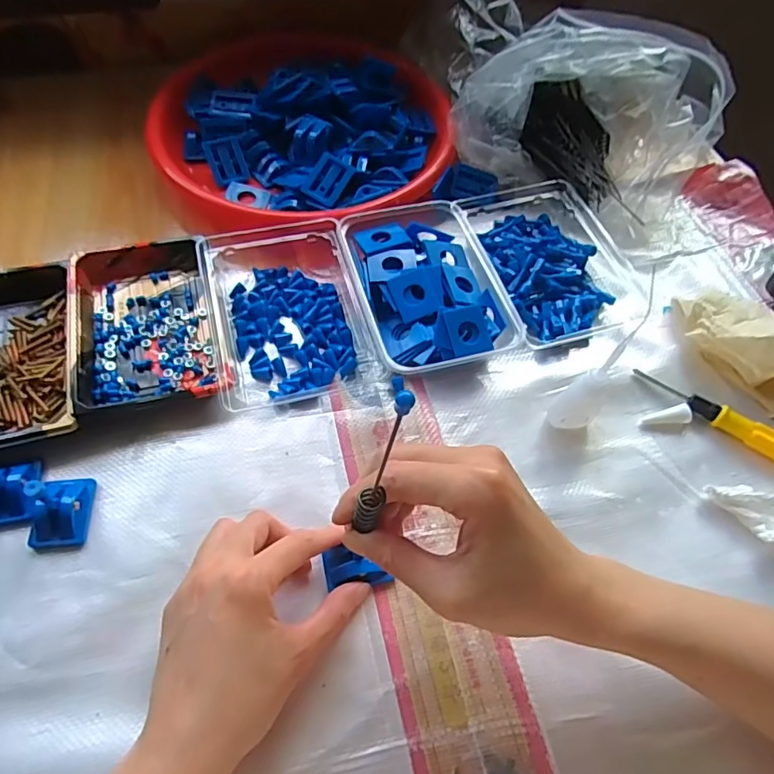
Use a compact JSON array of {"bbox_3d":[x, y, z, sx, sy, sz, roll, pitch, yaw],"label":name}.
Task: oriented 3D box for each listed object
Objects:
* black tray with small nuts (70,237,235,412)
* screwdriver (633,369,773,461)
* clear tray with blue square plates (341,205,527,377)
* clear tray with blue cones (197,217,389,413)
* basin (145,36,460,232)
[{"bbox_3d":[-0.188,-0.057,0.420,0.104,0.029,0.156,-14,60,-11],"label":"black tray with small nuts"},{"bbox_3d":[0.253,0.026,0.399,0.139,0.016,0.017,32,62,16],"label":"screwdriver"},{"bbox_3d":[0.031,-0.081,0.443,0.116,0.035,0.164,-13,60,-11],"label":"clear tray with blue square plates"},{"bbox_3d":[-0.081,-0.071,0.433,0.121,0.031,0.169,-12,59,-10],"label":"clear tray with blue cones"},{"bbox_3d":[-0.083,-0.272,0.548,0.283,0.060,0.283,1,58,-2],"label":"basin"}]

